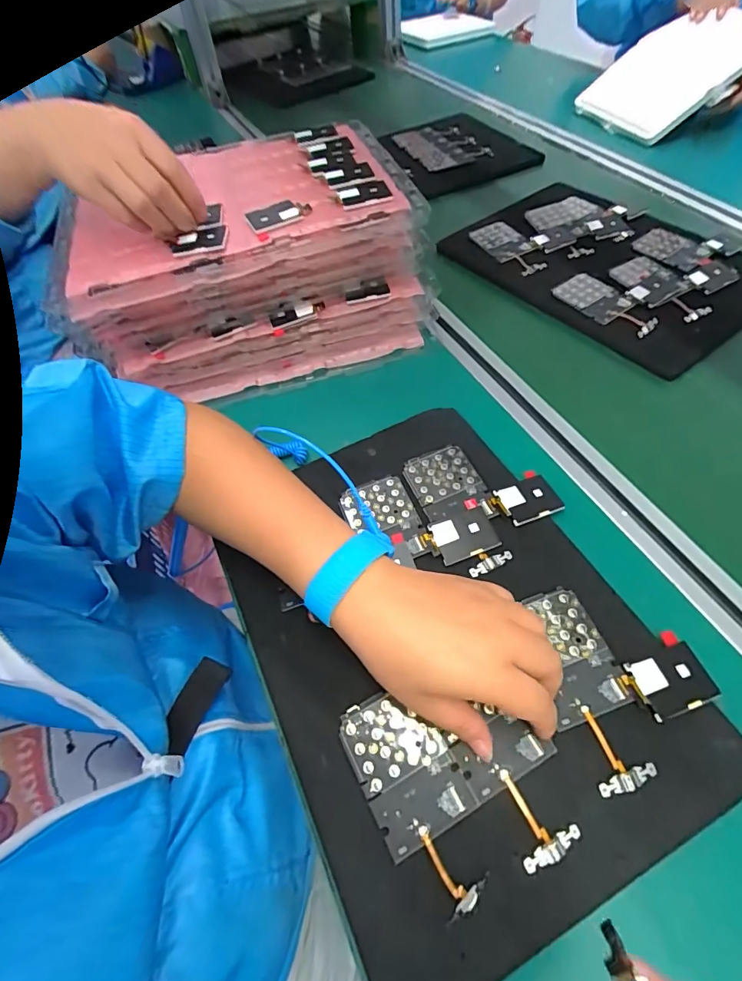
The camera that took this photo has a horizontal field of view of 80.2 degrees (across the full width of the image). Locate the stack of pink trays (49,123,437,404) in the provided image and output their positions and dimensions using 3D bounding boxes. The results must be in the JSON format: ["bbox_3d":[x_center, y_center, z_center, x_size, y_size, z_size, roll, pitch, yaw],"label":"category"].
[{"bbox_3d":[-0.128,-0.249,0.480,0.341,0.132,0.252,-16,57,-5],"label":"stack of pink trays"}]

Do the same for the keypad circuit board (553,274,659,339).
[{"bbox_3d":[0.266,-0.210,0.493,0.056,0.009,0.110,-32,60,-14],"label":"keypad circuit board"}]

